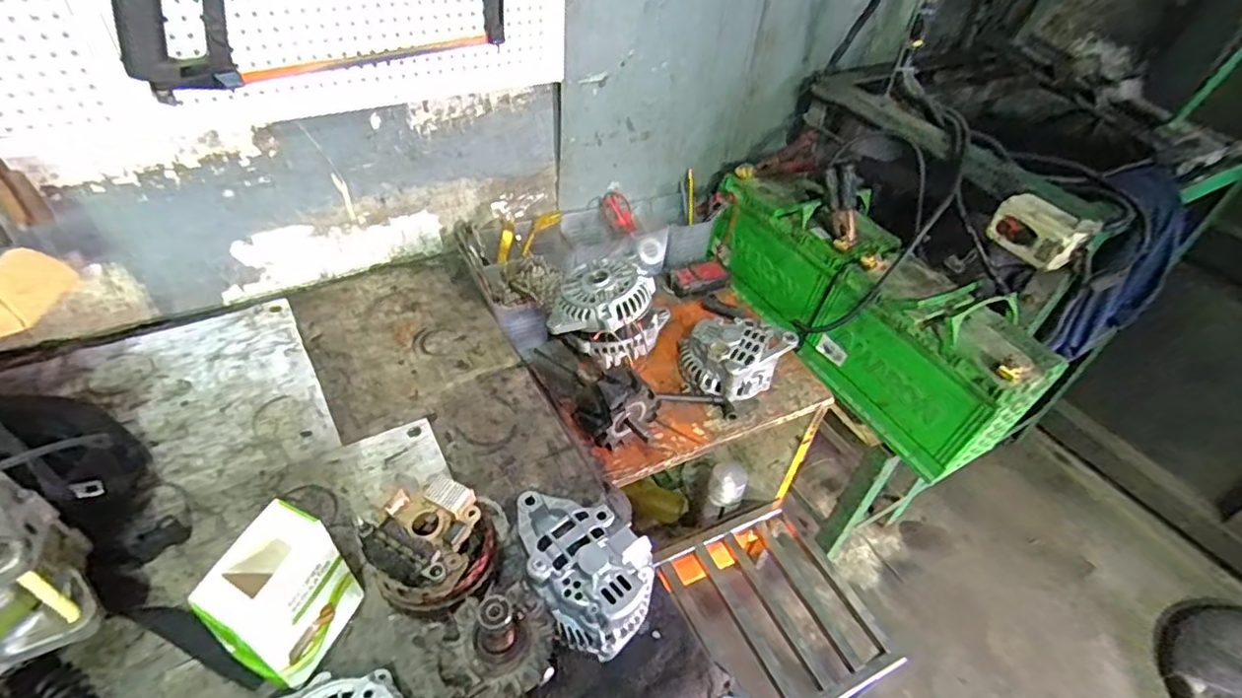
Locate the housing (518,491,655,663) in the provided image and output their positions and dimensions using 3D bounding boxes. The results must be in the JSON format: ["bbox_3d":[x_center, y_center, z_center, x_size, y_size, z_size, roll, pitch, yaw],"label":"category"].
[{"bbox_3d":[-0.040,0.201,0.577,0.111,0.065,0.164,-27,53,-30],"label":"housing"}]

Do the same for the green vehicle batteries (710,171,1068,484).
[{"bbox_3d":[0.394,-0.081,1.020,0.181,0.209,0.581,-22,51,-27],"label":"green vehicle batteries"}]

